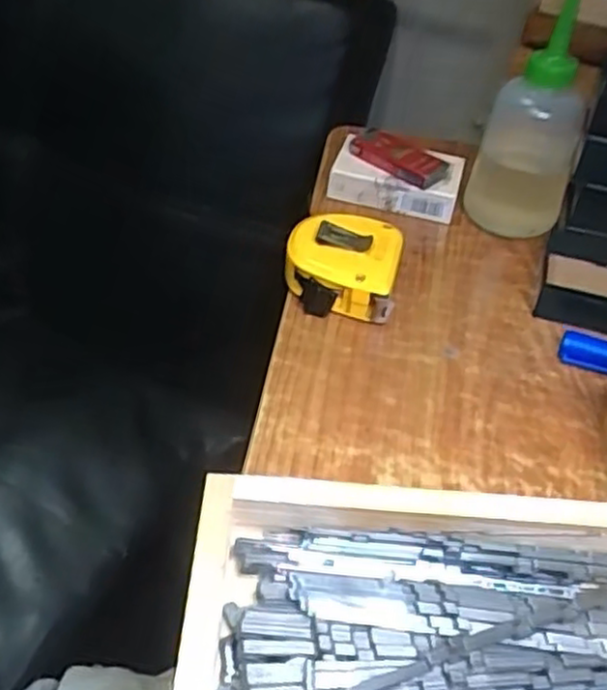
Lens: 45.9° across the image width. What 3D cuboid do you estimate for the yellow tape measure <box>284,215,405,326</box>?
[{"bbox_3d":[0.023,-0.048,0.427,0.064,0.029,0.061,11,44,5],"label":"yellow tape measure"}]

